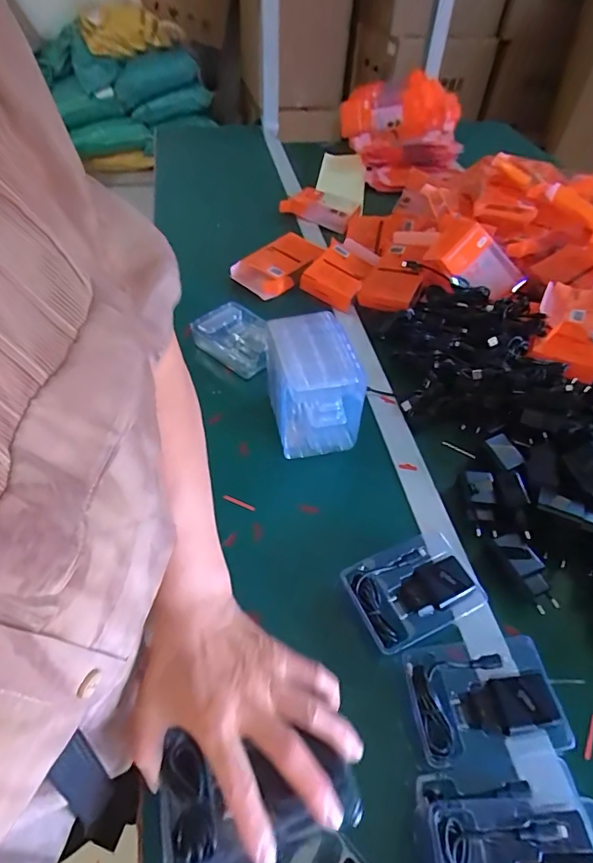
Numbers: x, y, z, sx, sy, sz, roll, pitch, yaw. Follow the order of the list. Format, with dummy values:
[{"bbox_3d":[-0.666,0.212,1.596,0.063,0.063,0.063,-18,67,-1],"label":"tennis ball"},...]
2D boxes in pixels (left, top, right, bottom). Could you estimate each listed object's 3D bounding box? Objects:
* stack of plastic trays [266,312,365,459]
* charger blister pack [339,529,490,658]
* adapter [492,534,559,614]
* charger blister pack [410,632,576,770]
[{"bbox_3d":[0.024,-0.058,0.580,0.111,0.129,0.116,-8,50,-11],"label":"stack of plastic trays"},{"bbox_3d":[0.113,0.154,0.465,0.122,0.026,0.087,-19,53,-19],"label":"charger blister pack"},{"bbox_3d":[0.238,0.143,0.486,0.031,0.022,0.078,-17,52,-18],"label":"adapter"},{"bbox_3d":[0.158,0.231,0.405,0.118,0.031,0.087,-4,49,-7],"label":"charger blister pack"}]

